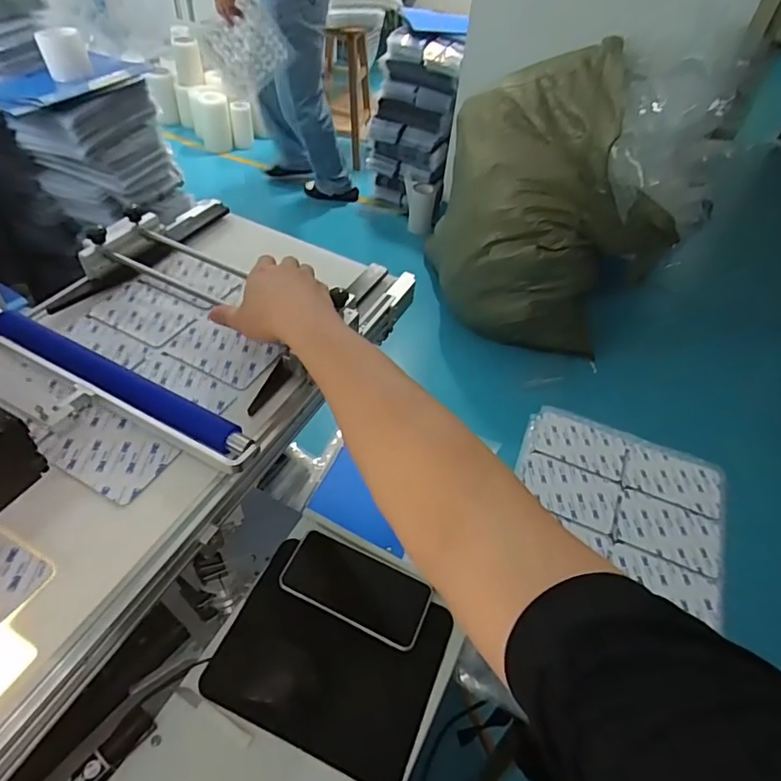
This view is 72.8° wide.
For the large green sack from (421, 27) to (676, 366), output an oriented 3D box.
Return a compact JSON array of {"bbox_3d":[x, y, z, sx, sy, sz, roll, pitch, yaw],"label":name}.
[{"bbox_3d":[0.563,-0.602,1.801,0.679,0.785,0.591,-5,49,-10],"label":"large green sack"}]

